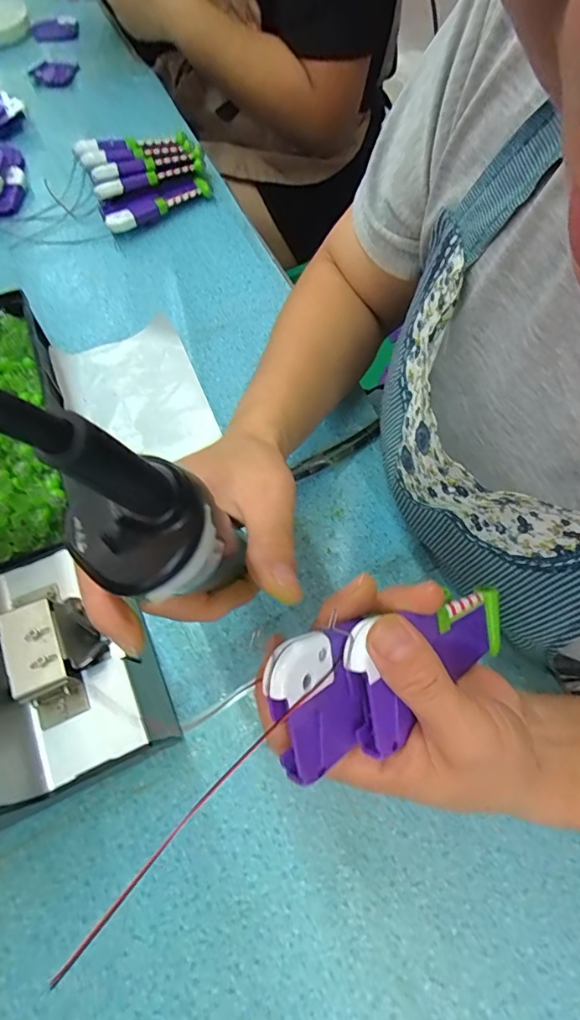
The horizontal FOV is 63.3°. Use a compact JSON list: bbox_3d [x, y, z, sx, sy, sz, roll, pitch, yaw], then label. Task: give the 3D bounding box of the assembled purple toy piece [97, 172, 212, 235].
[{"bbox_3d":[-0.139,-0.321,0.492,0.116,0.021,0.033,-30,70,-11],"label":"assembled purple toy piece"}]

